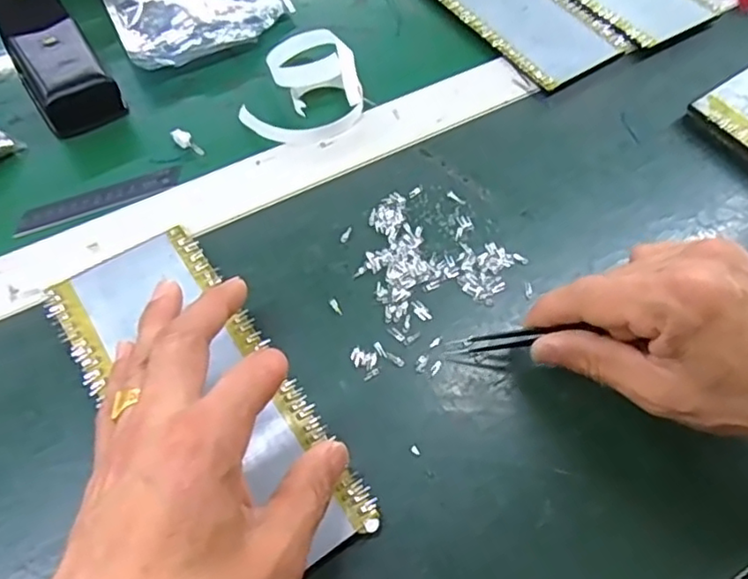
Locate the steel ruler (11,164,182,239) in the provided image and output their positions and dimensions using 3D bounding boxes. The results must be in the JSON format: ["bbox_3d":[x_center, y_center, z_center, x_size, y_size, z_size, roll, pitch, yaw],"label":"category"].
[{"bbox_3d":[-0.170,-0.056,0.388,0.100,0.004,0.020,-21,63,-14],"label":"steel ruler"}]

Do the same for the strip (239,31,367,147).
[{"bbox_3d":[-0.043,-0.136,0.422,0.072,0.019,0.086,20,62,9],"label":"strip"}]

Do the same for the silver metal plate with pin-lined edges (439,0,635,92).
[{"bbox_3d":[0.098,-0.232,0.492,0.088,0.006,0.201,-31,66,-18],"label":"silver metal plate with pin-lined edges"}]

